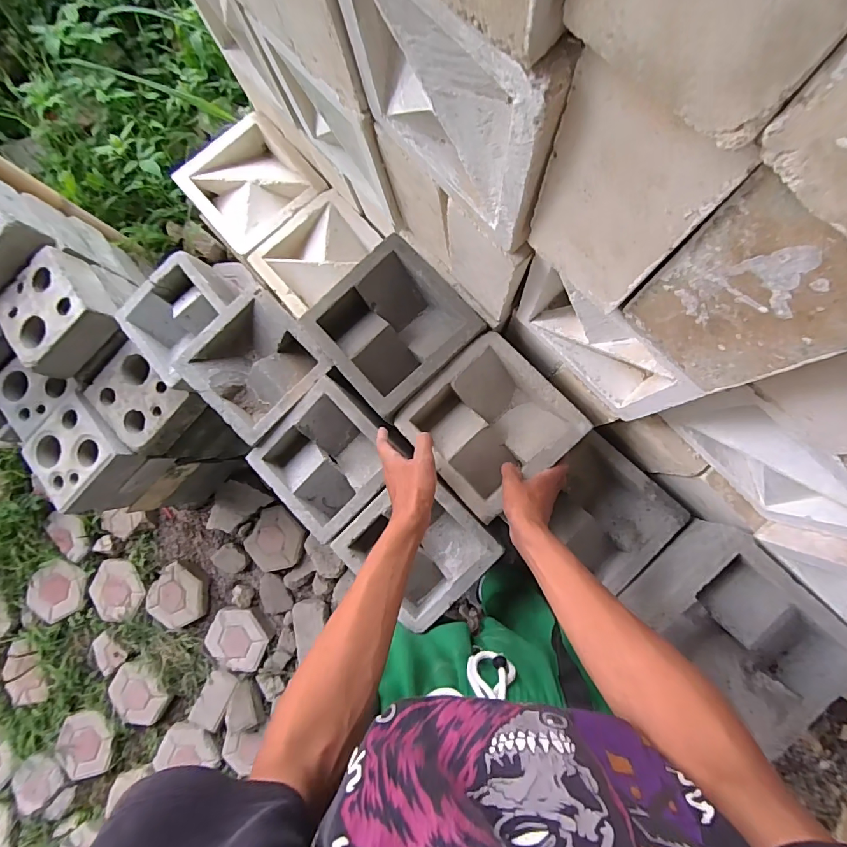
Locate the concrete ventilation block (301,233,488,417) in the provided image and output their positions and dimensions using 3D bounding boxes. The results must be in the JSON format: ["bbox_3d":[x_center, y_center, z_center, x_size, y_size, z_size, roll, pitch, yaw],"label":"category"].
[{"bbox_3d":[-0.042,-0.144,0.668,0.202,0.099,0.200,-42,83,3],"label":"concrete ventilation block"}]

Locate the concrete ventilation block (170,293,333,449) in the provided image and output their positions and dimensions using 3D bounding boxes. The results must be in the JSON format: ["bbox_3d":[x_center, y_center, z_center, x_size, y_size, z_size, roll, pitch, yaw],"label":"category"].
[{"bbox_3d":[-0.281,-0.099,0.746,0.190,0.081,0.197,45,92,7],"label":"concrete ventilation block"}]

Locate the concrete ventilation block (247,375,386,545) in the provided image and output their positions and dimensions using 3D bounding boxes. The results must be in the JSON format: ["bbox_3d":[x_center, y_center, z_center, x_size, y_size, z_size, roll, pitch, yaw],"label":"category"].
[{"bbox_3d":[-0.159,0.062,0.735,0.191,0.060,0.195,-44,83,2],"label":"concrete ventilation block"}]

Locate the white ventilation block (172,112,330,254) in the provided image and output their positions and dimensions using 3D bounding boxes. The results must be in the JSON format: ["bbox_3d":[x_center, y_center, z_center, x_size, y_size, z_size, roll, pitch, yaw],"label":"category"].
[{"bbox_3d":[-0.312,-0.429,0.789,0.201,0.067,0.209,-44,83,2],"label":"white ventilation block"}]

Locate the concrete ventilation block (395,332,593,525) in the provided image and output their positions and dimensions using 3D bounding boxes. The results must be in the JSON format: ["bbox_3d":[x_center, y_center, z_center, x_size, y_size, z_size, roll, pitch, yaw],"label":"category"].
[{"bbox_3d":[0.091,0.002,0.623,0.198,0.073,0.192,-41,83,3],"label":"concrete ventilation block"}]

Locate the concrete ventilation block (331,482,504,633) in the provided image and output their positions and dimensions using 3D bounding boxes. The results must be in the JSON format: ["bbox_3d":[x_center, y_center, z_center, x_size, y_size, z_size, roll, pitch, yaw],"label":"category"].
[{"bbox_3d":[-0.009,0.200,0.719,0.202,0.077,0.198,44,92,7],"label":"concrete ventilation block"}]

